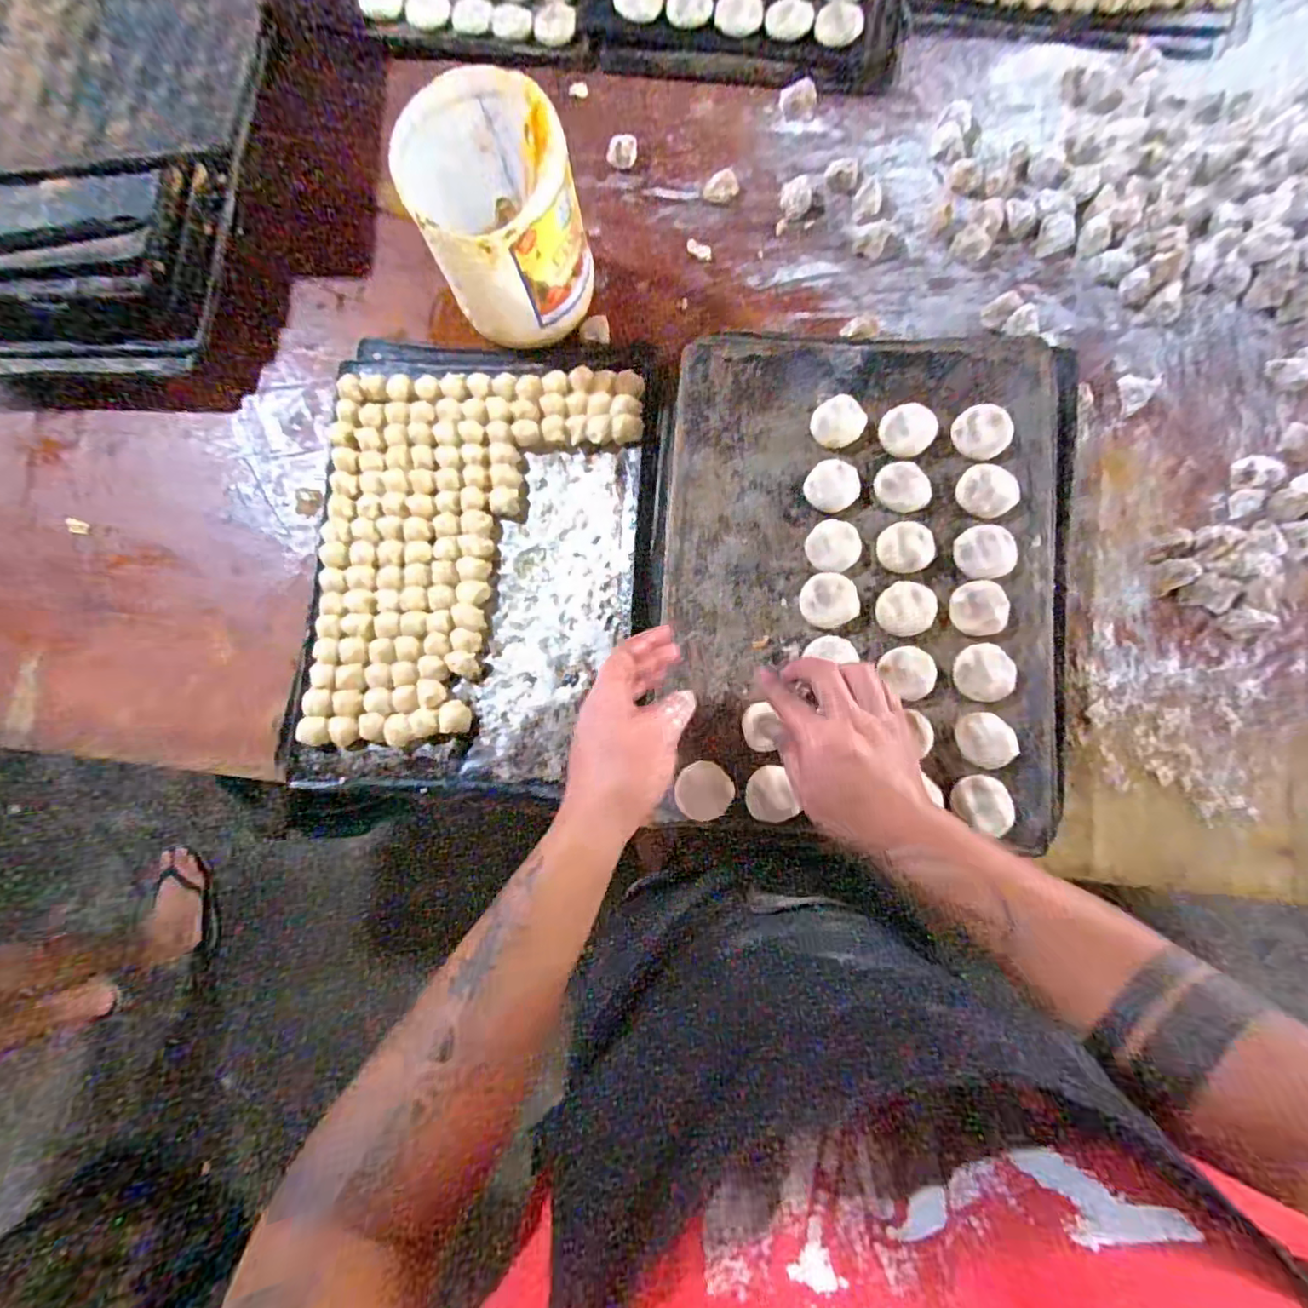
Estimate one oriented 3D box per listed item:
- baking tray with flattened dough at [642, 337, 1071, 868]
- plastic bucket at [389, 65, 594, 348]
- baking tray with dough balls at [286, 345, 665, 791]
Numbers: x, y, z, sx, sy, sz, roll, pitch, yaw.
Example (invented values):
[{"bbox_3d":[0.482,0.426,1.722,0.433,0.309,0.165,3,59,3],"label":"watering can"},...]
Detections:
[{"bbox_3d":[0.187,-0.068,0.526,0.365,0.036,0.448,2,85,5],"label":"baking tray with flattened dough"},{"bbox_3d":[-0.140,-0.410,0.553,0.144,0.155,0.154,-18,81,2],"label":"plastic bucket"},{"bbox_3d":[-0.173,-0.094,0.604,0.339,0.044,0.464,3,83,5],"label":"baking tray with dough balls"}]

